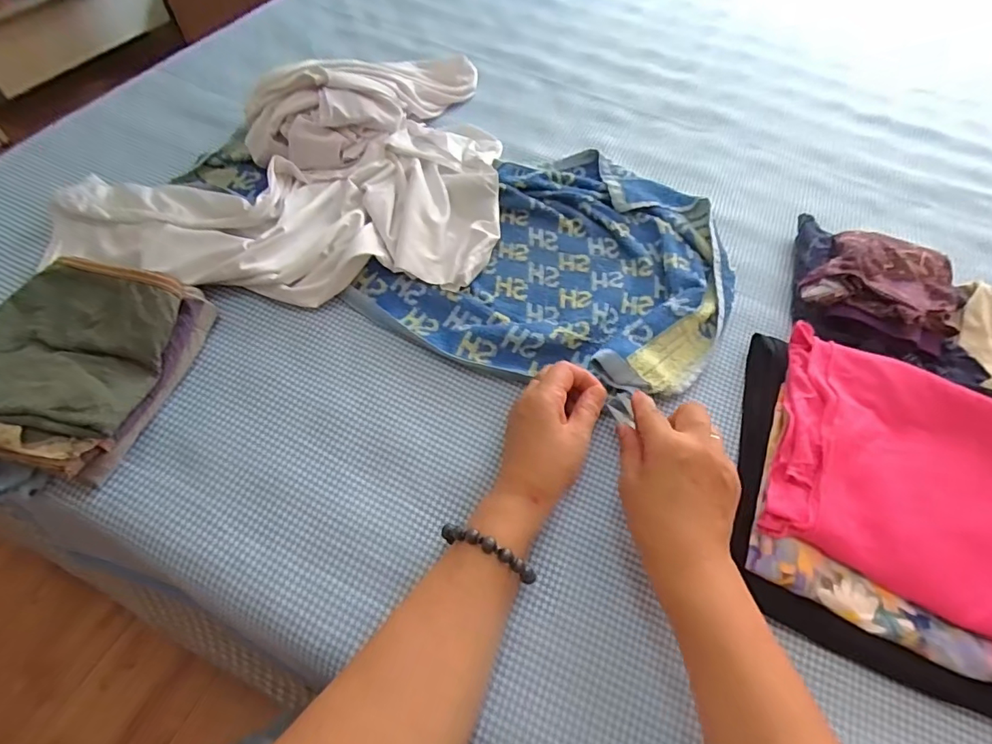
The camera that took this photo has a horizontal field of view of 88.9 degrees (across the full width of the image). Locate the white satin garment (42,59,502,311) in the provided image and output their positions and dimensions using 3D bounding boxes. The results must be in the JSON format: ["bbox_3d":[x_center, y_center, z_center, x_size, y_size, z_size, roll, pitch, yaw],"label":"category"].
[{"bbox_3d":[-0.211,-0.248,0.555,0.431,0.080,0.397,3,59,-3],"label":"white satin garment"}]

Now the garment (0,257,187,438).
[{"bbox_3d":[-0.327,-0.020,0.385,0.123,0.036,0.141,10,57,3],"label":"garment"}]

